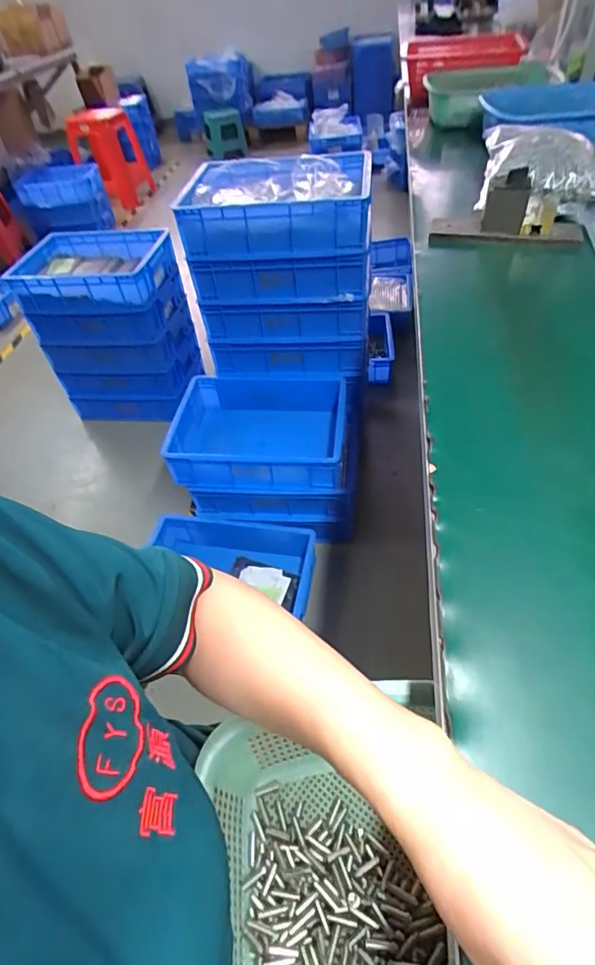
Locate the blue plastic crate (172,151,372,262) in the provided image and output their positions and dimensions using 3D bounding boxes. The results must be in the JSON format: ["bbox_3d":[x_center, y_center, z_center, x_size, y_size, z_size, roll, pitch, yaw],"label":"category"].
[{"bbox_3d":[-0.040,-0.645,1.126,0.407,0.133,0.322,3,49,10],"label":"blue plastic crate"}]

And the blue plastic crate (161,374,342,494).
[{"bbox_3d":[-0.092,-0.128,1.231,0.410,0.127,0.303,1,48,8],"label":"blue plastic crate"}]

